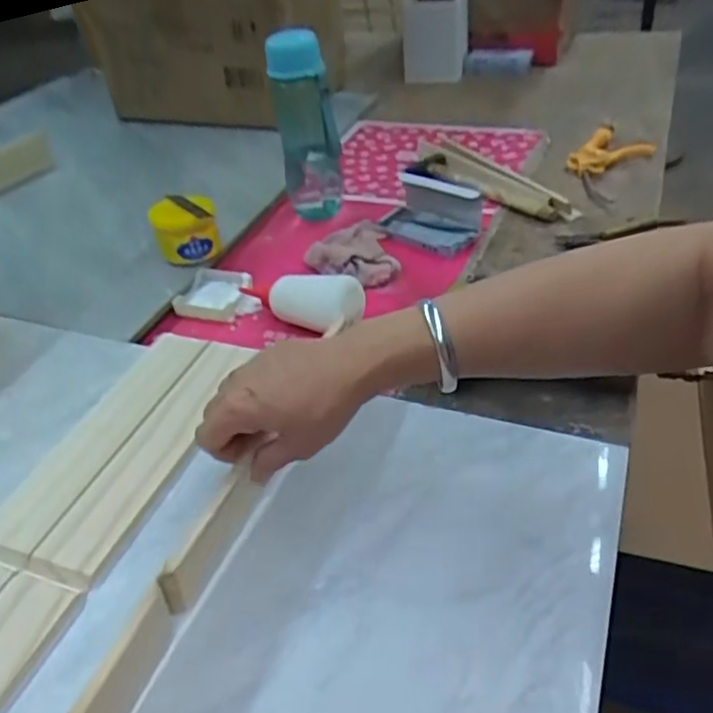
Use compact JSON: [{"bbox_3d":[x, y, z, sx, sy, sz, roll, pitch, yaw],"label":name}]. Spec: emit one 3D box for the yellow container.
[{"bbox_3d":[-0.212,-0.156,0.809,0.074,0.069,0.075,-17,41,-14],"label":"yellow container"}]

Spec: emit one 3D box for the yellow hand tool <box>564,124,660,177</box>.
[{"bbox_3d":[0.378,-0.304,0.963,0.086,0.031,0.140,28,51,34],"label":"yellow hand tool"}]

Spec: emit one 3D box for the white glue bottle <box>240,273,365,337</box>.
[{"bbox_3d":[-0.068,-0.065,0.719,0.160,0.060,0.052,6,40,33],"label":"white glue bottle"}]

